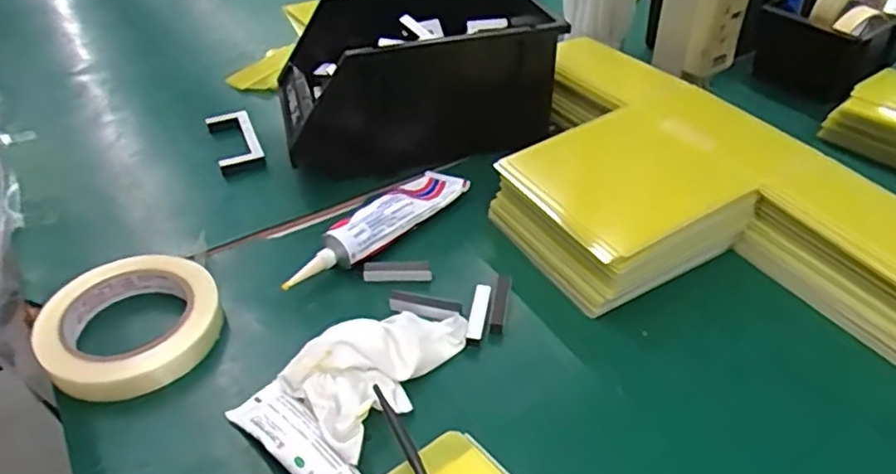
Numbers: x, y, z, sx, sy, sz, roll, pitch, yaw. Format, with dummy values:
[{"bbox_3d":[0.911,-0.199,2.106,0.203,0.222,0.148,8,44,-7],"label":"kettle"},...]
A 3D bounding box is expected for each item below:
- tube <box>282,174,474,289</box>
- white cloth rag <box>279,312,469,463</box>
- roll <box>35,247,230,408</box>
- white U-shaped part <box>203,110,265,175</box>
[{"bbox_3d":[-0.059,-0.012,0.532,0.045,0.028,0.179,28,48,31],"label":"tube"},{"bbox_3d":[-0.039,0.079,0.420,0.072,0.030,0.122,32,50,34],"label":"white cloth rag"},{"bbox_3d":[-0.218,0.059,0.453,0.111,0.029,0.111,-1,40,1],"label":"roll"},{"bbox_3d":[-0.212,-0.097,0.649,0.042,0.017,0.103,-17,42,-17],"label":"white U-shaped part"}]

